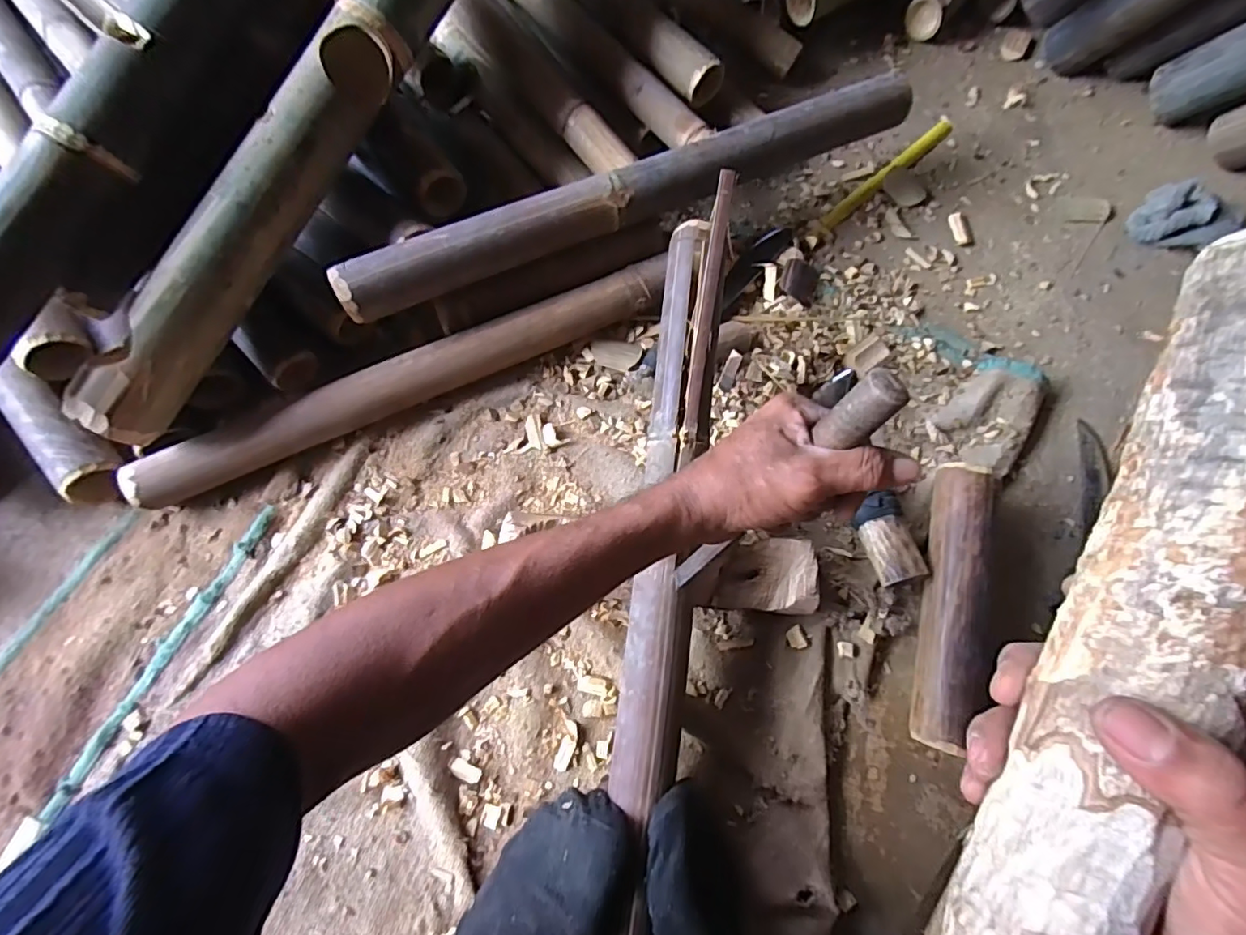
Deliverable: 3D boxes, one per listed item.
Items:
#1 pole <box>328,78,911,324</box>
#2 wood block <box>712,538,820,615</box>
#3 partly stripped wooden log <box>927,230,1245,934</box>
[{"bbox_3d":[0.023,-0.292,0.577,0.647,0.050,0.054,-24,76,-8],"label":"pole"},{"bbox_3d":[0.139,0.105,0.541,0.089,0.045,0.070,5,74,0],"label":"wood block"},{"bbox_3d":[0.198,0.062,0.207,0.042,0.048,0.309,21,91,5],"label":"partly stripped wooden log"}]

